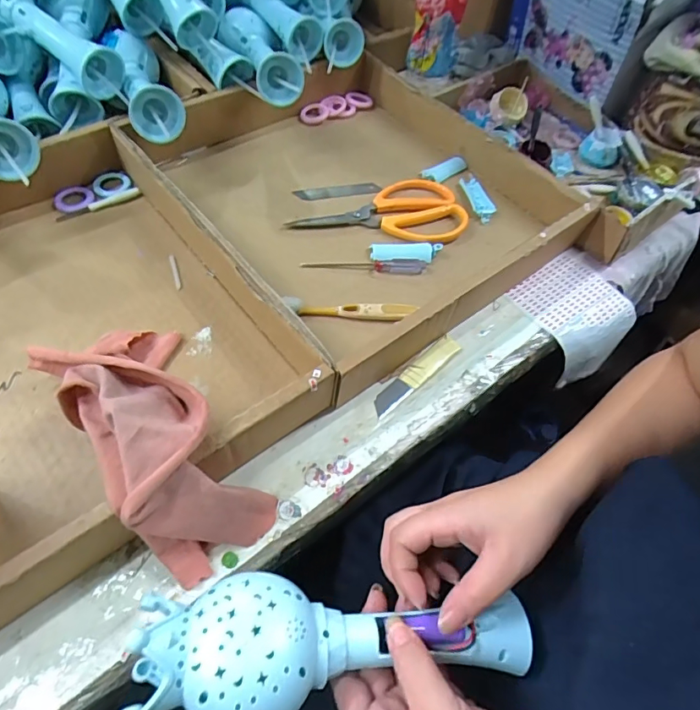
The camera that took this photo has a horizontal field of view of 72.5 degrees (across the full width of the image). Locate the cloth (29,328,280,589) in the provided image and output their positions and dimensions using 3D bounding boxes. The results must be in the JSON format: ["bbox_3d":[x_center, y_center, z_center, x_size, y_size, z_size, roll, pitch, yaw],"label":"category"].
[{"bbox_3d":[-0.132,0.042,0.328,0.095,0.071,0.195,-34,67,-25],"label":"cloth"}]

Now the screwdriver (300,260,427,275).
[{"bbox_3d":[0.014,-0.088,0.471,0.121,0.010,0.010,2,58,-6],"label":"screwdriver"}]

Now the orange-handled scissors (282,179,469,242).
[{"bbox_3d":[0.031,-0.163,0.521,0.187,0.011,0.097,4,57,-5],"label":"orange-handled scissors"}]

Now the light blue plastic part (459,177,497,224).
[{"bbox_3d":[0.146,-0.181,0.544,0.016,0.012,0.076,-7,59,-12],"label":"light blue plastic part"}]

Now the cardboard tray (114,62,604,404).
[{"bbox_3d":[0.007,-0.182,0.508,0.351,0.075,0.378,-31,67,-24],"label":"cardboard tray"}]

